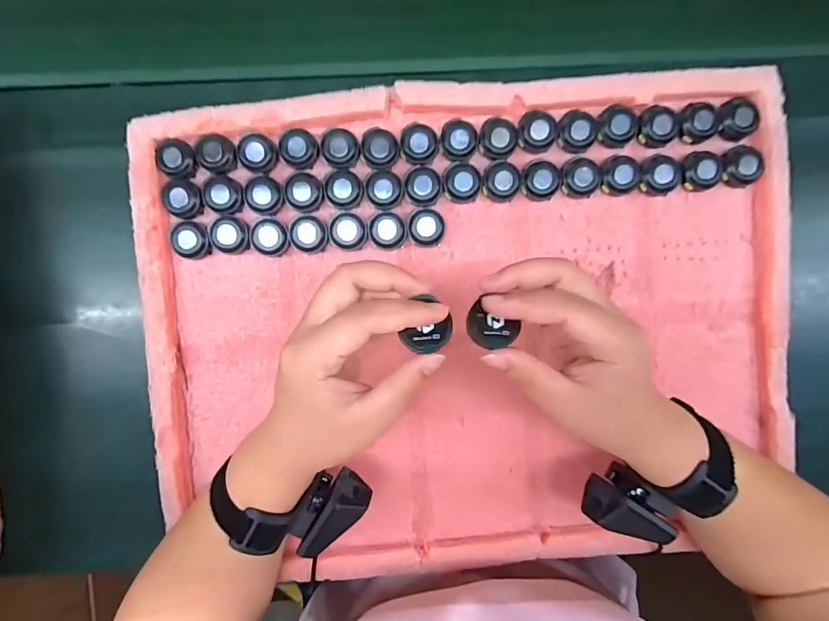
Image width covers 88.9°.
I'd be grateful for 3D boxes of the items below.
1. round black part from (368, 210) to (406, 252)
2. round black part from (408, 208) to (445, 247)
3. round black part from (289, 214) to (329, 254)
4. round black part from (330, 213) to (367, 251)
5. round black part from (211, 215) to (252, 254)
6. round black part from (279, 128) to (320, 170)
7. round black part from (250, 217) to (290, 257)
[{"bbox_3d":[-0.021,-0.062,0.329,0.027,0.011,0.029,0,93,-1],"label":"round black part"},{"bbox_3d":[0.009,-0.065,0.331,0.028,0.011,0.028,0,93,-1],"label":"round black part"},{"bbox_3d":[-0.082,-0.059,0.325,0.029,0.012,0.030,0,93,-1],"label":"round black part"},{"bbox_3d":[-0.051,-0.061,0.328,0.027,0.012,0.028,0,93,-1],"label":"round black part"},{"bbox_3d":[-0.141,-0.058,0.326,0.030,0.011,0.028,0,93,-1],"label":"round black part"},{"bbox_3d":[-0.088,-0.124,0.321,0.028,0.009,0.029,0,93,-1],"label":"round black part"},{"bbox_3d":[-0.111,-0.057,0.327,0.027,0.013,0.028,0,93,-1],"label":"round black part"}]

